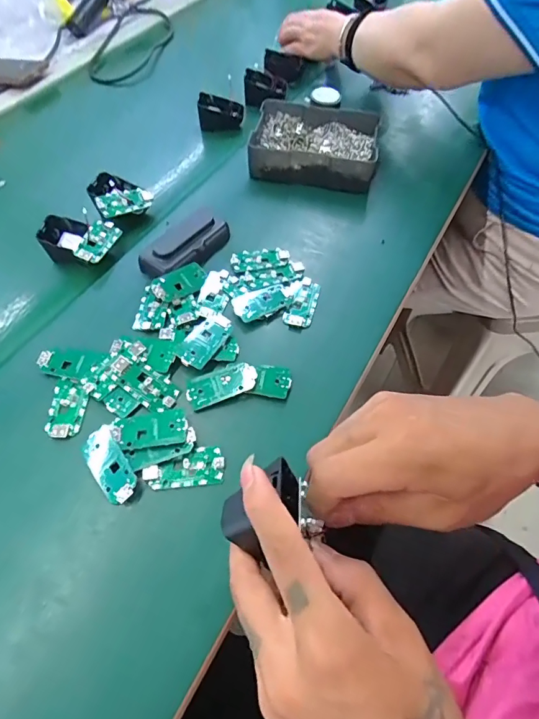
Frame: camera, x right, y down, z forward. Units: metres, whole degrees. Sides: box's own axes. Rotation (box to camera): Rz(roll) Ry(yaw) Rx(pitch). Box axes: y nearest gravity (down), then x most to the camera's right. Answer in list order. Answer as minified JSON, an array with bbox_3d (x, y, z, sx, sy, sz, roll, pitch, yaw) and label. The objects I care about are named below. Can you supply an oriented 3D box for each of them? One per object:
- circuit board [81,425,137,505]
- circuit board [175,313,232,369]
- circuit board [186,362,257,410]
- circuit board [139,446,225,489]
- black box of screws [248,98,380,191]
[{"bbox_3d":[-0.131,0.085,0.350,0.029,0.005,0.065,-35,65,-8],"label":"circuit board"},{"bbox_3d":[-0.062,-0.020,0.416,0.034,0.004,0.067,19,50,14],"label":"circuit board"},{"bbox_3d":[-0.043,0.022,0.394,0.063,0.006,0.032,-21,58,-11],"label":"circuit board"},{"bbox_3d":[-0.071,0.089,0.356,0.064,0.006,0.032,-6,56,-1],"label":"circuit board"},{"bbox_3d":[0.062,-0.287,0.578,0.160,0.046,0.131,9,57,9],"label":"black box of screws"}]

